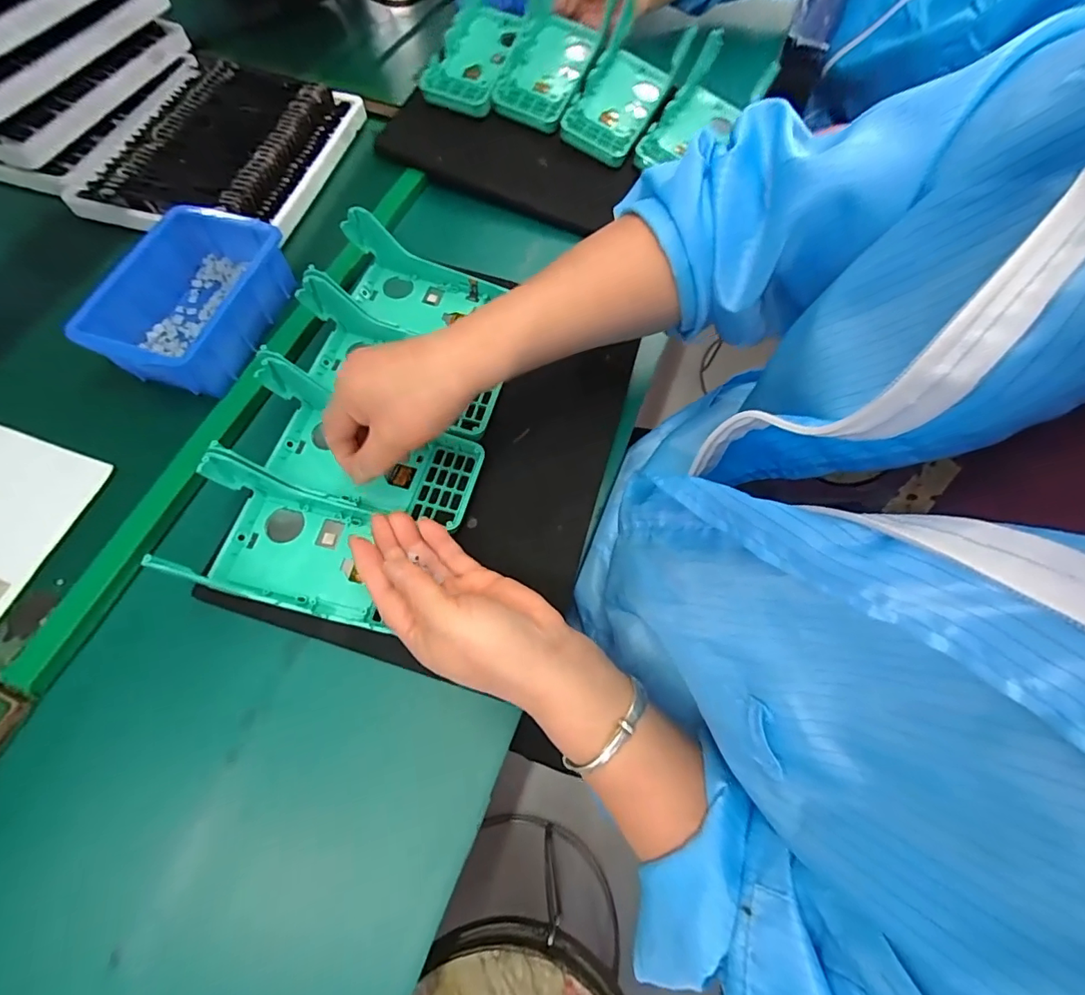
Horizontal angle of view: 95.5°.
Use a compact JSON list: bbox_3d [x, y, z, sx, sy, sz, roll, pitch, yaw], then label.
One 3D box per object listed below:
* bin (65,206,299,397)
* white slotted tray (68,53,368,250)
[{"bbox_3d":[-0.279,-0.154,0.395,0.102,0.061,0.143,18,63,9],"label":"bin"},{"bbox_3d":[-0.314,-0.347,0.486,0.214,0.035,0.223,14,63,7],"label":"white slotted tray"}]

